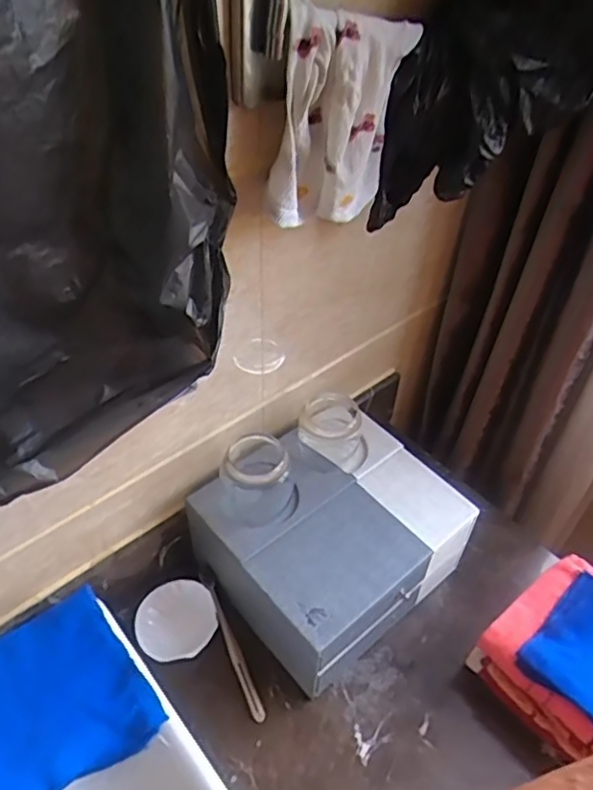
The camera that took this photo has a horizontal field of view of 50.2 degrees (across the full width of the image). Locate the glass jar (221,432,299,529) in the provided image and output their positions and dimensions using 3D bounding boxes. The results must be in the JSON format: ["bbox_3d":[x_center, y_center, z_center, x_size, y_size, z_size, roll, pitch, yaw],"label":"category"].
[{"bbox_3d":[-0.038,0.086,0.688,0.079,0.074,0.089,25,50,19],"label":"glass jar"}]

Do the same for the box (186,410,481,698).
[{"bbox_3d":[0.041,0.168,0.755,0.253,0.148,0.224,-32,56,-29],"label":"box"}]

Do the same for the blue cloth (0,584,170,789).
[{"bbox_3d":[-0.222,0.271,0.574,0.145,0.024,0.162,-29,54,-26],"label":"blue cloth"}]

